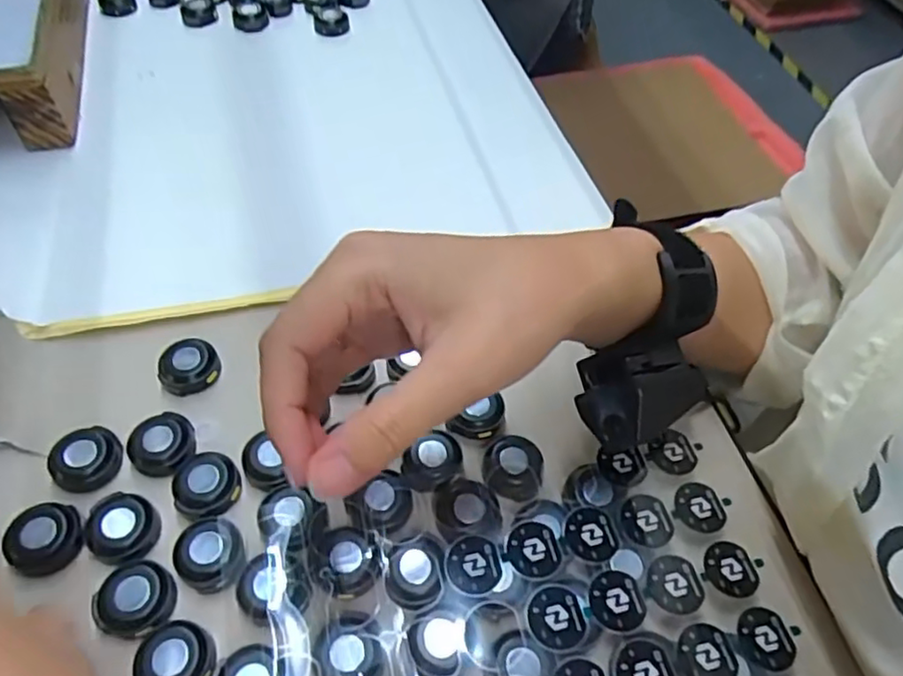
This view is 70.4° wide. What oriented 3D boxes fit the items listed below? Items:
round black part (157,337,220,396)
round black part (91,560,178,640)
[{"bbox_3d":[-0.139,0.014,0.337,0.029,0.010,0.029,1,54,-2],"label":"round black part"},{"bbox_3d":[-0.133,0.109,0.268,0.031,0.010,0.028,-4,54,-5],"label":"round black part"}]

